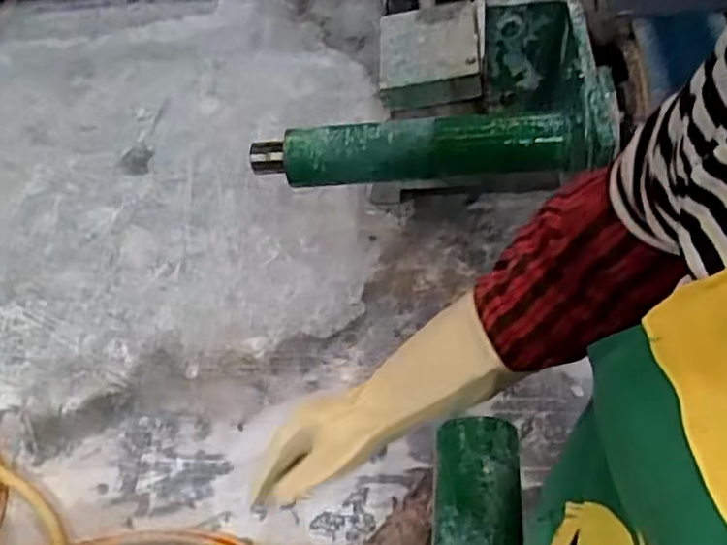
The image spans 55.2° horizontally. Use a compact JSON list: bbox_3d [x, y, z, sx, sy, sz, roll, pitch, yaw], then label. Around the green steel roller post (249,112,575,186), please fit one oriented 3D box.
[{"bbox_3d":[0.066,-0.177,1.062,0.481,0.098,0.080,-1,55,9],"label":"green steel roller post"}]

